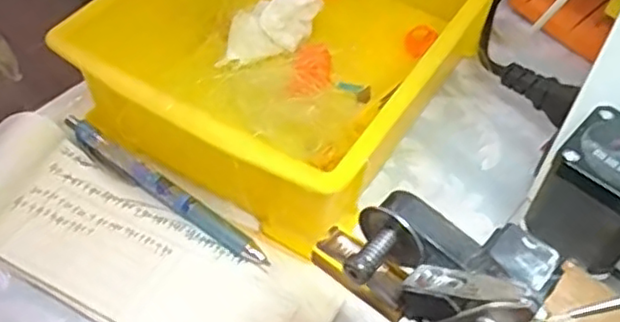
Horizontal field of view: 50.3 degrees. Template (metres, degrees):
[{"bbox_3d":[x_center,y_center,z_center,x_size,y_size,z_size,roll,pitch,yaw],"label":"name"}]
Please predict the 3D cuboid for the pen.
[{"bbox_3d":[-0.082,0.014,0.360,0.142,0.010,0.010,30,56,20],"label":"pen"}]

